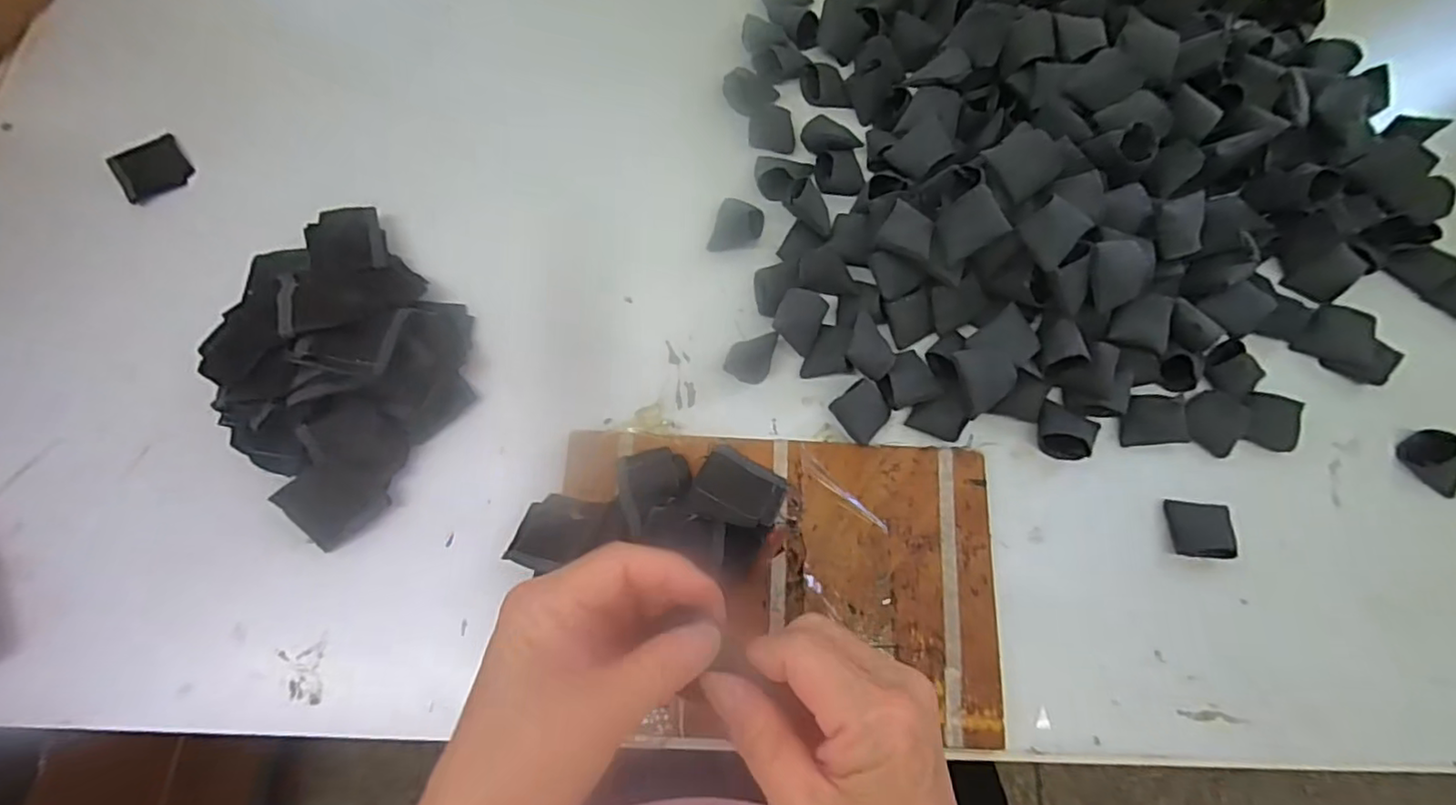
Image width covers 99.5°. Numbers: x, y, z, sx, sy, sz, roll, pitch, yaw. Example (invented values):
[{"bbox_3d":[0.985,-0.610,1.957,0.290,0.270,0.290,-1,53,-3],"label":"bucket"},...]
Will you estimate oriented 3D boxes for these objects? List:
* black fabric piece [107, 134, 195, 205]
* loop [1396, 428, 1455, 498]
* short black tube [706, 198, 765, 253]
[{"bbox_3d":[-0.439,-0.178,0.471,0.048,0.004,0.046,-35,81,-18],"label":"black fabric piece"},{"bbox_3d":[0.478,0.040,0.417,0.024,0.023,0.043,-2,73,-2],"label":"loop"},{"bbox_3d":[0.007,-0.131,0.462,0.034,0.013,0.041,16,73,3],"label":"short black tube"}]

